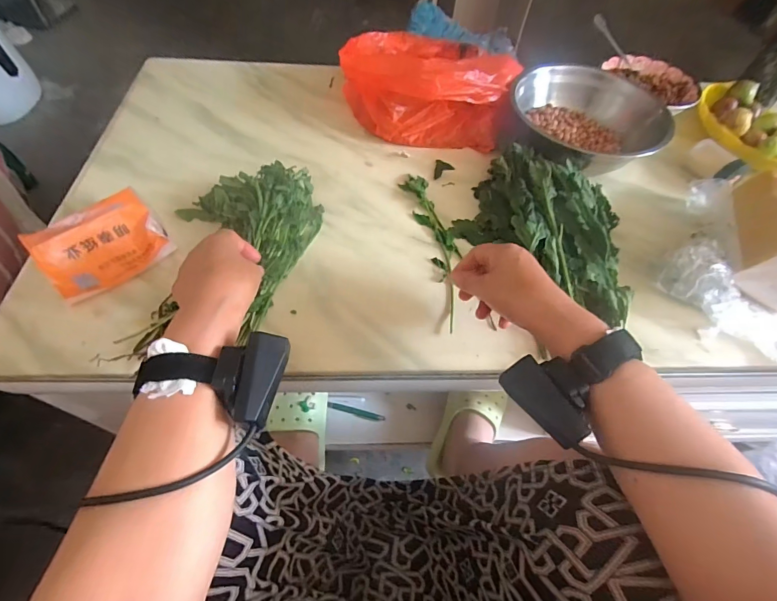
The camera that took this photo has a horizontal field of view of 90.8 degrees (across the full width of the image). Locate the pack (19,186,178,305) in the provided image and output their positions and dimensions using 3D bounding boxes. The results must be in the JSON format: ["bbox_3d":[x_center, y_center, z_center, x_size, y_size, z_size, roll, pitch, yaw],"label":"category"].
[{"bbox_3d":[-0.323,-0.063,0.437,0.125,0.025,0.088,-46,112,-32],"label":"pack"}]

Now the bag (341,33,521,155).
[{"bbox_3d":[0.063,-0.367,0.630,0.274,0.104,0.222,14,58,4],"label":"bag"}]

